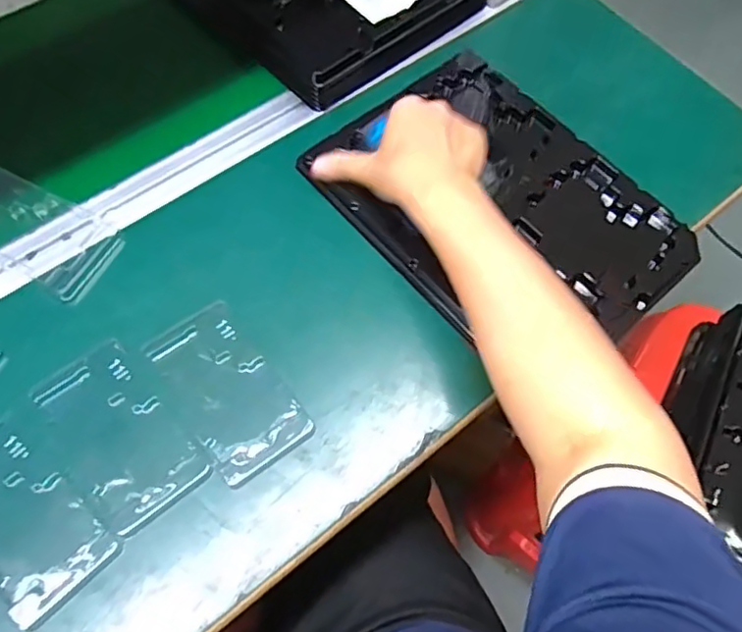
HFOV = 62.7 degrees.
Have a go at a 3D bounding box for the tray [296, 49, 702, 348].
[{"bbox_3d":[0.111,-0.093,0.520,0.221,0.017,0.287,-38,72,-18],"label":"tray"}]

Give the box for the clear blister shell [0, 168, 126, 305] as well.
[{"bbox_3d":[-0.275,-0.072,0.493,0.141,0.020,0.077,26,66,9],"label":"clear blister shell"}]

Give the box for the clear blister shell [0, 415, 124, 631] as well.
[{"bbox_3d":[-0.235,0.135,0.409,0.125,0.010,0.072,42,69,16],"label":"clear blister shell"}]

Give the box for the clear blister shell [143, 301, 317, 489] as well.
[{"bbox_3d":[-0.107,0.055,0.454,0.072,0.012,0.130,-35,71,-17],"label":"clear blister shell"}]

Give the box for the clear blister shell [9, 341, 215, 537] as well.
[{"bbox_3d":[-0.180,0.085,0.435,0.130,0.008,0.086,39,69,15],"label":"clear blister shell"}]

